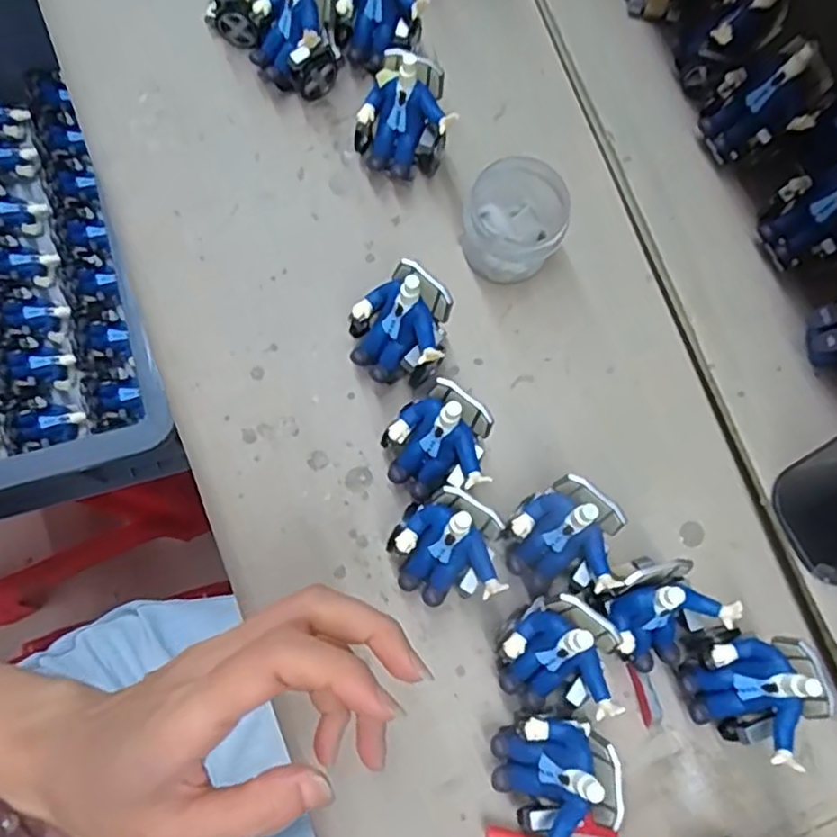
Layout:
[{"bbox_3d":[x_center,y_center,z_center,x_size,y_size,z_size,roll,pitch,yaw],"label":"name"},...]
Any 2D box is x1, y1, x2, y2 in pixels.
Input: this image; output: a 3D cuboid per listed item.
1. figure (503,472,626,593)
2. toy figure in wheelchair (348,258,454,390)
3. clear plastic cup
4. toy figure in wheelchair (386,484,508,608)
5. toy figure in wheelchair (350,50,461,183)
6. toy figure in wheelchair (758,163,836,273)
[{"bbox_3d":[0.069,0.059,0.322,0.048,0.062,0.049,41,78,7],"label":"figure"},{"bbox_3d":[-0.010,-0.045,0.345,0.049,0.060,0.050,-41,81,-11],"label":"toy figure in wheelchair"},{"bbox_3d":[0.051,-0.104,0.367,0.052,0.051,0.048,1,76,-3],"label":"clear plastic cup"},{"bbox_3d":[0.013,0.061,0.317,0.051,0.065,0.048,22,76,3],"label":"toy figure in wheelchair"},{"bbox_3d":[-0.010,-0.162,0.371,0.051,0.060,0.045,-9,77,-5],"label":"toy figure in wheelchair"},{"bbox_3d":[0.211,-0.104,0.350,0.046,0.051,0.047,-15,78,-6],"label":"toy figure in wheelchair"}]

